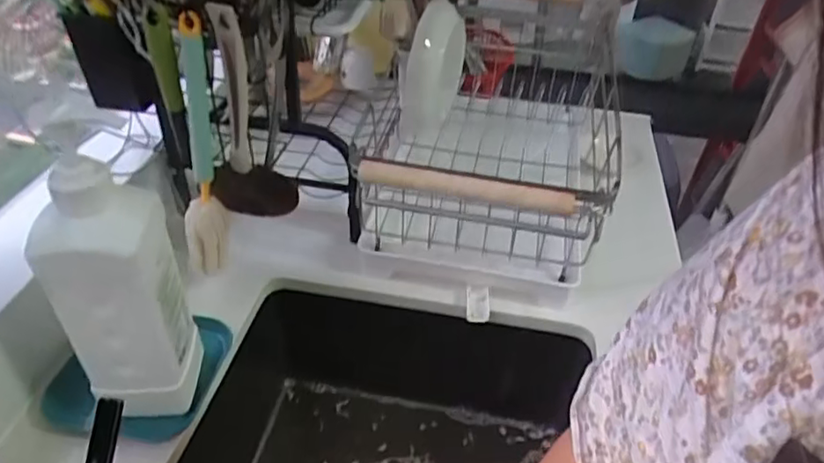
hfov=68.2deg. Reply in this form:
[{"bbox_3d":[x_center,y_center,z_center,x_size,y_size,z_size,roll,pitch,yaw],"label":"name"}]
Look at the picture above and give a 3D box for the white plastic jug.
[{"bbox_3d":[-0.230,0.047,0.486,0.073,0.234,0.069,1,39,-2],"label":"white plastic jug"}]

